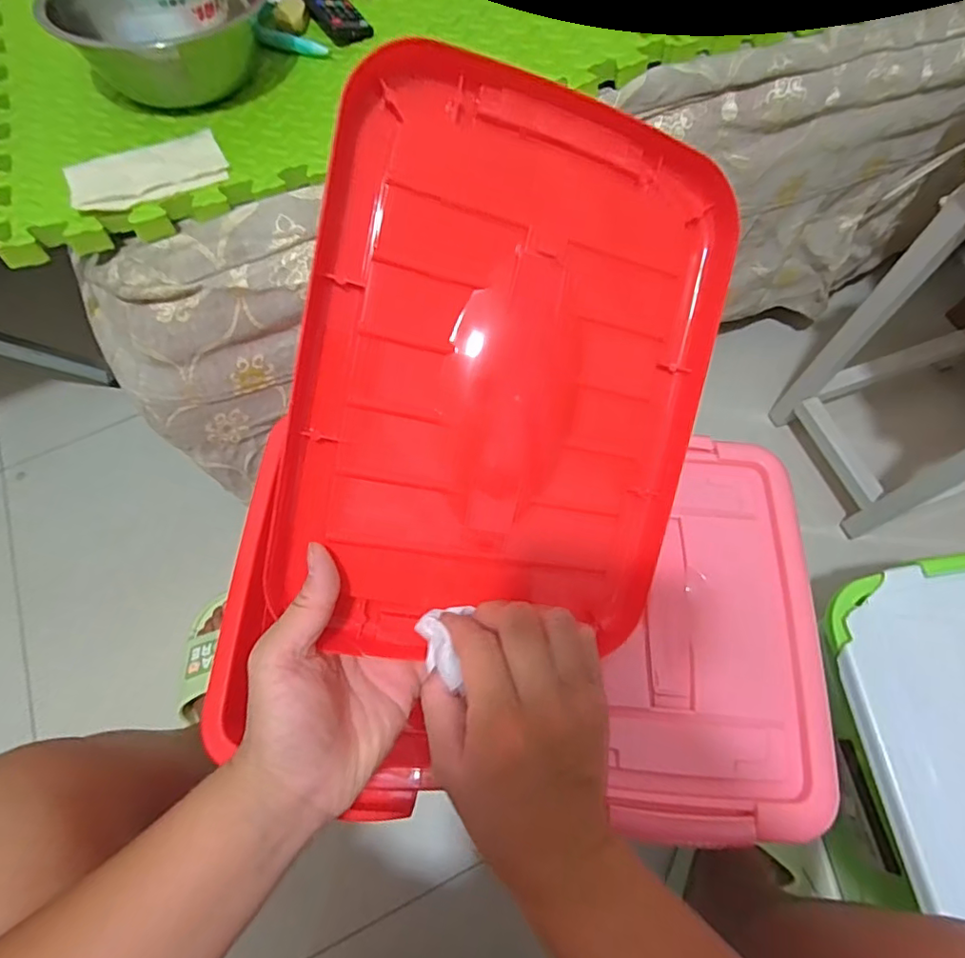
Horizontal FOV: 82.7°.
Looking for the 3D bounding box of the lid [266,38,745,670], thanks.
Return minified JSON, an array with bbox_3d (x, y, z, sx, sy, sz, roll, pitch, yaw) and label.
[{"bbox_3d":[0.016,-0.044,0.278,0.203,0.016,0.274,9,99,-17],"label":"lid"}]

